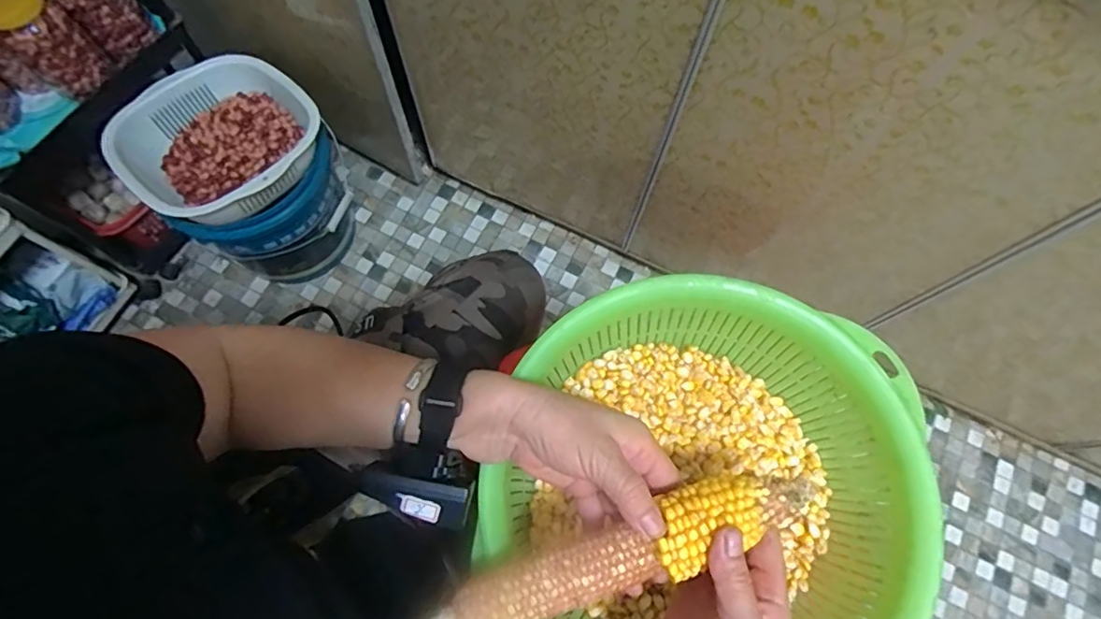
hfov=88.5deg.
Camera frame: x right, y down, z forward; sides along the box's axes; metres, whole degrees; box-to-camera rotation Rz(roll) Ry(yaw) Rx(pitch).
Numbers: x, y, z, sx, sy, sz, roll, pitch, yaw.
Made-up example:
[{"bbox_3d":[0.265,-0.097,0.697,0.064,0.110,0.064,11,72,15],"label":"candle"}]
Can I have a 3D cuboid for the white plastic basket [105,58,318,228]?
[{"bbox_3d":[-0.490,-0.249,0.843,0.263,0.088,0.275,-35,74,-12],"label":"white plastic basket"}]

